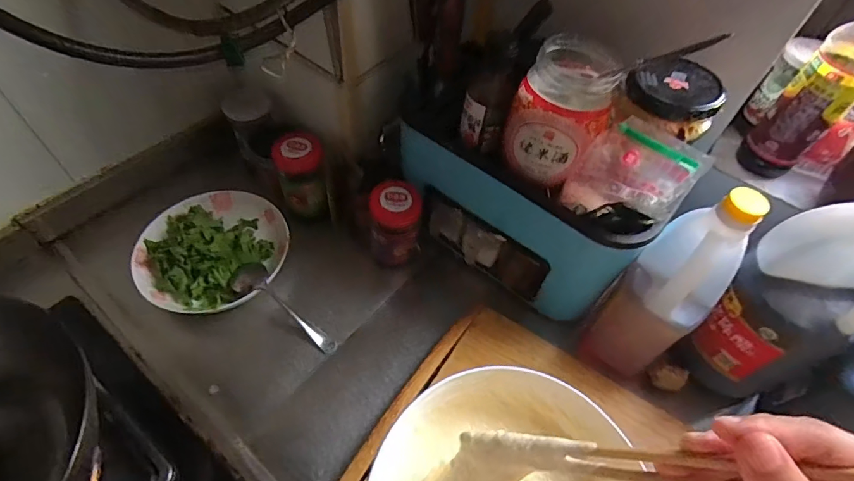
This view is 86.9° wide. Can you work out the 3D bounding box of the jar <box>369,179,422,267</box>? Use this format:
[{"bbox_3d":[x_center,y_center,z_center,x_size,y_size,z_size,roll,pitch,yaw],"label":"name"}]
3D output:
[{"bbox_3d":[-0.041,-0.016,0.602,0.074,0.122,0.064,2,54,-2],"label":"jar"}]

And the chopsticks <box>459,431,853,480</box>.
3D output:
[{"bbox_3d":[0.130,0.110,0.211,0.234,0.018,0.020,-4,50,25],"label":"chopsticks"}]

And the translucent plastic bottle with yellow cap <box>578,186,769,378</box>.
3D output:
[{"bbox_3d":[0.257,0.055,0.477,0.104,0.250,0.086,-34,63,-25],"label":"translucent plastic bottle with yellow cap"}]

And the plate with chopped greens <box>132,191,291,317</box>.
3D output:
[{"bbox_3d":[-0.285,0.013,0.605,0.184,0.064,0.181,2,54,-2],"label":"plate with chopped greens"}]

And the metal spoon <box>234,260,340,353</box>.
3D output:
[{"bbox_3d":[-0.176,0.083,0.549,0.153,0.020,0.045,40,55,11],"label":"metal spoon"}]

